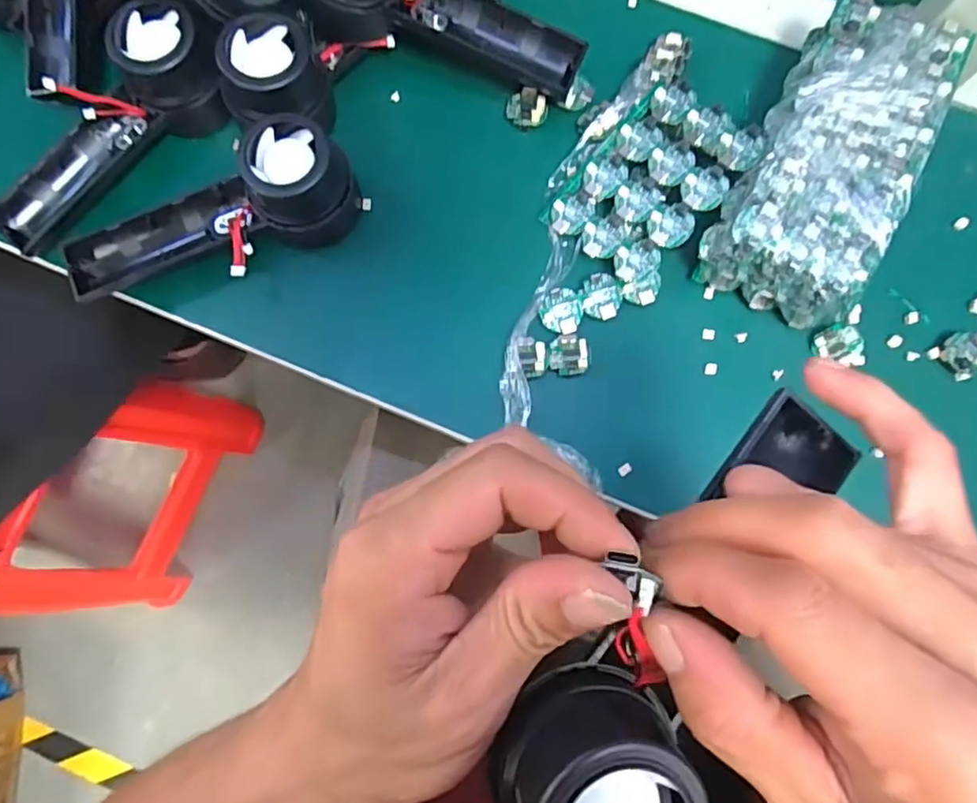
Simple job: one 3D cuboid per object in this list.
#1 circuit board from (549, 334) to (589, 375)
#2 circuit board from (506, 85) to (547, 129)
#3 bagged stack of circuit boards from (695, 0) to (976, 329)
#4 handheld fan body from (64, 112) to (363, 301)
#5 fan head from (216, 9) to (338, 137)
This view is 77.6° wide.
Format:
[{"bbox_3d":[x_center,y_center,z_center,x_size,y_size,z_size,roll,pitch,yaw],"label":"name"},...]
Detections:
[{"bbox_3d":[0.045,-0.026,0.337,0.022,0.006,0.022,-2,82,0],"label":"circuit board"},{"bbox_3d":[0.023,-0.178,0.367,0.024,0.006,0.023,-1,82,1],"label":"circuit board"},{"bbox_3d":[0.190,-0.132,0.337,0.086,0.046,0.171,28,84,4],"label":"bagged stack of circuit boards"},{"bbox_3d":[-0.151,-0.096,0.332,0.164,0.049,0.058,-25,83,-3],"label":"handheld fan body"},{"bbox_3d":[-0.121,-0.183,0.344,0.057,0.049,0.052,-4,82,0],"label":"fan head"}]

